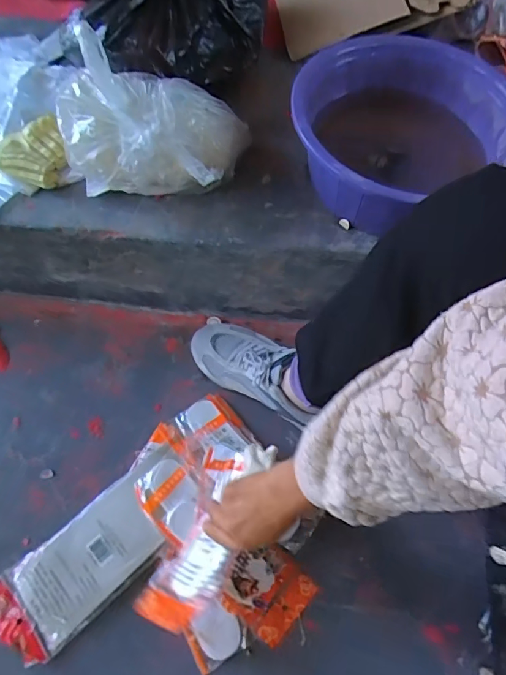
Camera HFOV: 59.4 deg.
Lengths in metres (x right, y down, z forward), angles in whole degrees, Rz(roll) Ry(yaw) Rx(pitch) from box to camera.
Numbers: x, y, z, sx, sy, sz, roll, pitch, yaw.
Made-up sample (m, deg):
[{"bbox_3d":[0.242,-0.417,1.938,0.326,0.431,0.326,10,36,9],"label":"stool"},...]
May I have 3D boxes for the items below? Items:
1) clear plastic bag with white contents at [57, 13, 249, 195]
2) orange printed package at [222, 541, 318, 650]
[{"bbox_3d":[-0.115,-0.247,0.528,0.212,0.151,0.133,6,64,-2],"label":"clear plastic bag with white contents"},{"bbox_3d":[0.018,0.307,0.540,0.100,0.015,0.089,35,69,13],"label":"orange printed package"}]

